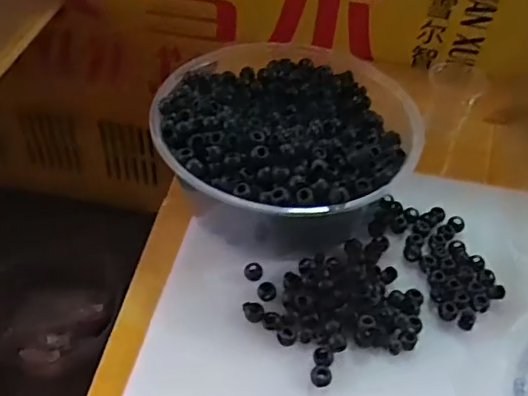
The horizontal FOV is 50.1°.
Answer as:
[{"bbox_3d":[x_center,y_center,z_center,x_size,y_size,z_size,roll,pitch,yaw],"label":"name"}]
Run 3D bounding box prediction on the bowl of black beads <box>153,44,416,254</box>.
[{"bbox_3d":[0.016,-0.051,0.553,0.223,0.100,0.227,3,47,-3],"label":"bowl of black beads"}]

